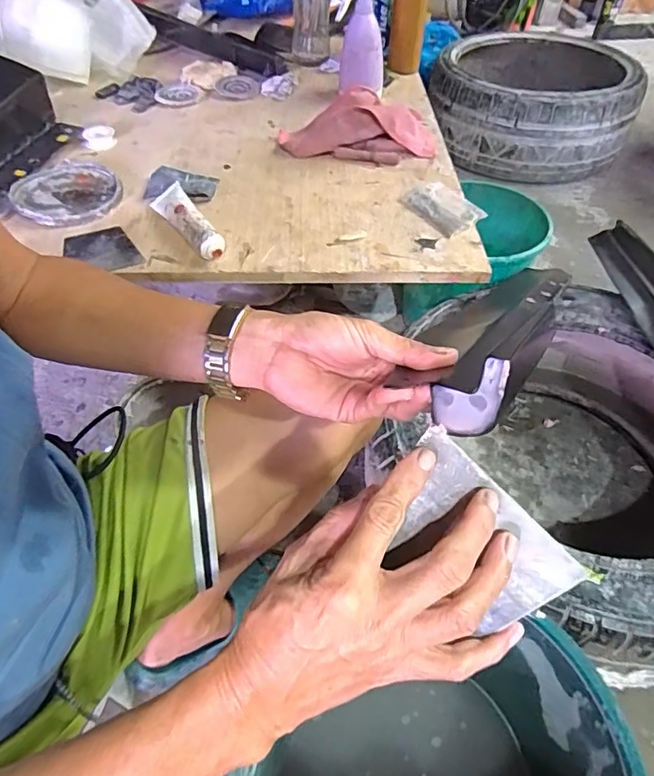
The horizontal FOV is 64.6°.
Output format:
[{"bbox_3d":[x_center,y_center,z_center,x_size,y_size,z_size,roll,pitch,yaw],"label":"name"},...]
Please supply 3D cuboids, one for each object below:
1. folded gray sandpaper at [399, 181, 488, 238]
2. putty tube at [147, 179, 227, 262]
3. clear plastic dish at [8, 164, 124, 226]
[{"bbox_3d":[0.168,-0.271,0.771,0.074,0.014,0.119,-27,54,-21],"label":"folded gray sandpaper"},{"bbox_3d":[-0.193,-0.233,0.713,0.039,0.030,0.178,-30,55,-23],"label":"putty tube"},{"bbox_3d":[-0.388,-0.293,0.771,0.148,0.016,0.165,-28,54,-22],"label":"clear plastic dish"}]

